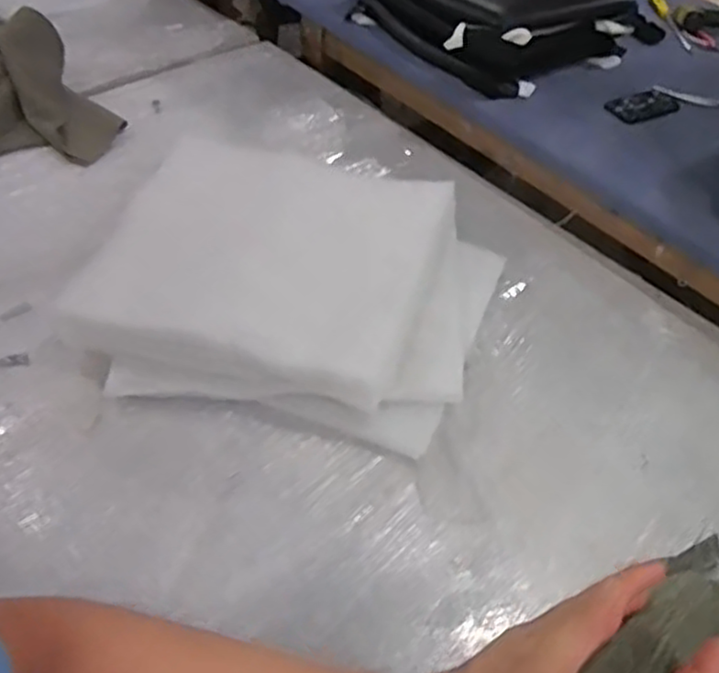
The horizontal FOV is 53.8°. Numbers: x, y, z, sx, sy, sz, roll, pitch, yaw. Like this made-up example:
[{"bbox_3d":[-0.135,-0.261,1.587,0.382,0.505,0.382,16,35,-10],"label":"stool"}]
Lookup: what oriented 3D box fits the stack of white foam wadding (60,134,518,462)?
[{"bbox_3d":[-0.101,-0.111,1.199,0.672,0.123,0.536,10,47,3],"label":"stack of white foam wadding"}]

